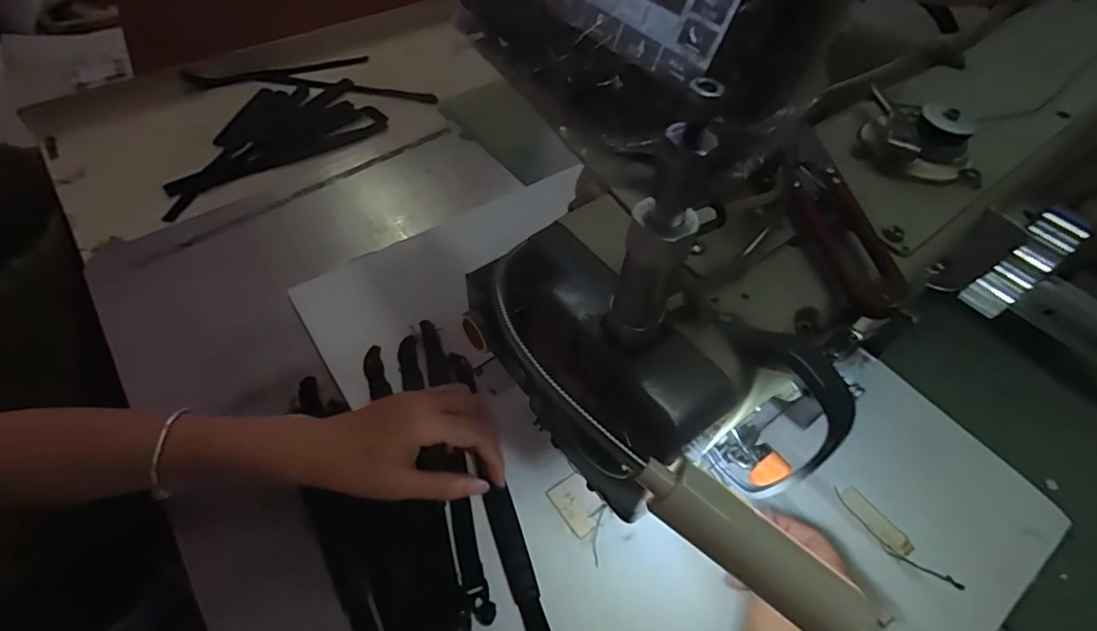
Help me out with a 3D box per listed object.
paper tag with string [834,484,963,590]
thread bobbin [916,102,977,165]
[{"bbox_3d":[0.249,0.162,0.381,0.021,0.004,0.091,-31,61,-23],"label":"paper tag with string"},{"bbox_3d":[0.188,-0.087,0.253,0.025,0.016,0.023,38,61,22],"label":"thread bobbin"}]

